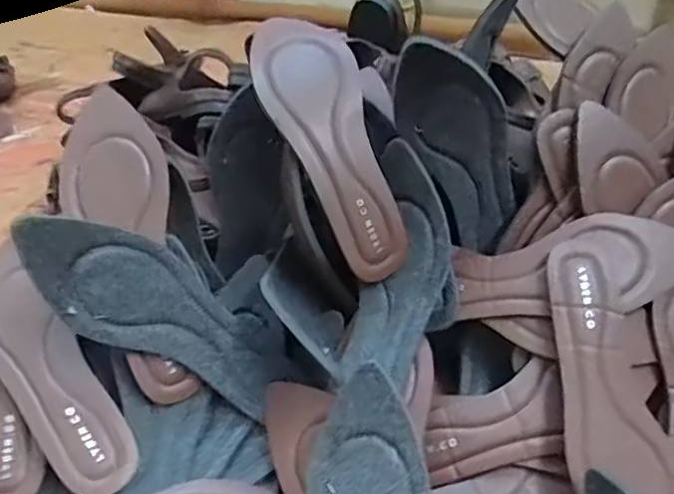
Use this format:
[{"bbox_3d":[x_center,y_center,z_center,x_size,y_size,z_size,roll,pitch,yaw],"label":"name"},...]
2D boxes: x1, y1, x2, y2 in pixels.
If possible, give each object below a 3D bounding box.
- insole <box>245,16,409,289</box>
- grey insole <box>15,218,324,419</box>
[{"bbox_3d":[-0.004,-0.078,0.460,0.076,0.029,0.212,-23,90,-26],"label":"insole"},{"bbox_3d":[-0.120,0.052,0.444,0.022,0.235,0.077,-11,50,57],"label":"grey insole"}]

